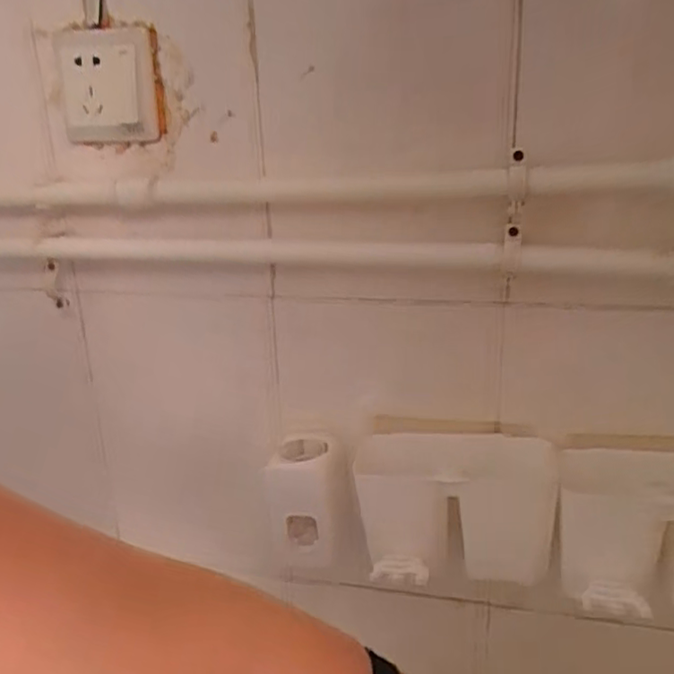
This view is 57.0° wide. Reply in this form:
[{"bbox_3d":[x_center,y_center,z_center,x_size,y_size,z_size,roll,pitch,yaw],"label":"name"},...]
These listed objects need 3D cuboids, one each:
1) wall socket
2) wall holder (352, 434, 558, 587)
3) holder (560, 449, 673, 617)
[{"bbox_3d":[-0.192,-0.209,0.517,0.080,0.086,0.022,3,16,14],"label":"wall socket"},{"bbox_3d":[0.096,0.144,0.522,0.159,0.110,0.054,2,18,11],"label":"wall holder"},{"bbox_3d":[0.255,0.155,0.484,0.158,0.109,0.064,4,19,18],"label":"holder"}]

